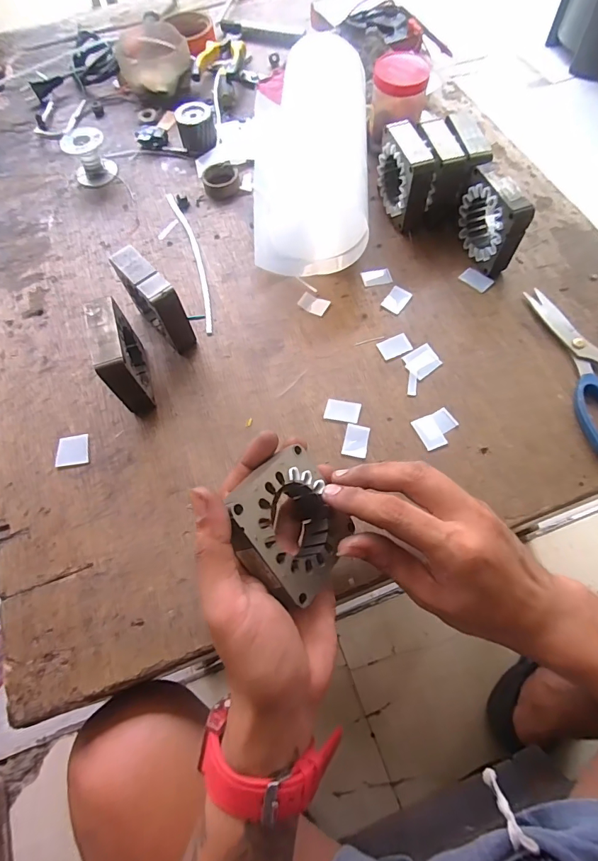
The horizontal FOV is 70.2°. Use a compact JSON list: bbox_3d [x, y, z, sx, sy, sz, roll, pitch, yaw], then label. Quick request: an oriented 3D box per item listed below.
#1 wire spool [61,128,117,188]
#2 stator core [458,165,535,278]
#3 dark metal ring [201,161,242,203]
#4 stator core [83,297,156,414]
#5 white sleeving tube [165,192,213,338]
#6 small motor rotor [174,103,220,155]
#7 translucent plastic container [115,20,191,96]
[{"bbox_3d":[-0.249,-0.326,0.504,0.046,0.043,0.047,-30,68,-10],"label":"wire spool"},{"bbox_3d":[0.183,-0.200,0.408,0.024,0.074,0.074,-17,66,-5],"label":"stator core"},{"bbox_3d":[-0.091,-0.295,0.499,0.041,0.016,0.050,-12,66,-2],"label":"dark metal ring"},{"bbox_3d":[-0.150,-0.064,0.365,0.023,0.080,0.083,-18,66,-5],"label":"stator core"},{"bbox_3d":[-0.114,-0.188,0.457,0.017,0.004,0.207,-17,66,-5],"label":"white sleeving tube"},{"bbox_3d":[-0.124,-0.369,0.521,0.045,0.037,0.045,-13,66,-3],"label":"small motor rotor"},{"bbox_3d":[-0.195,-0.498,0.578,0.092,0.049,0.104,-16,66,-4],"label":"translucent plastic container"}]

